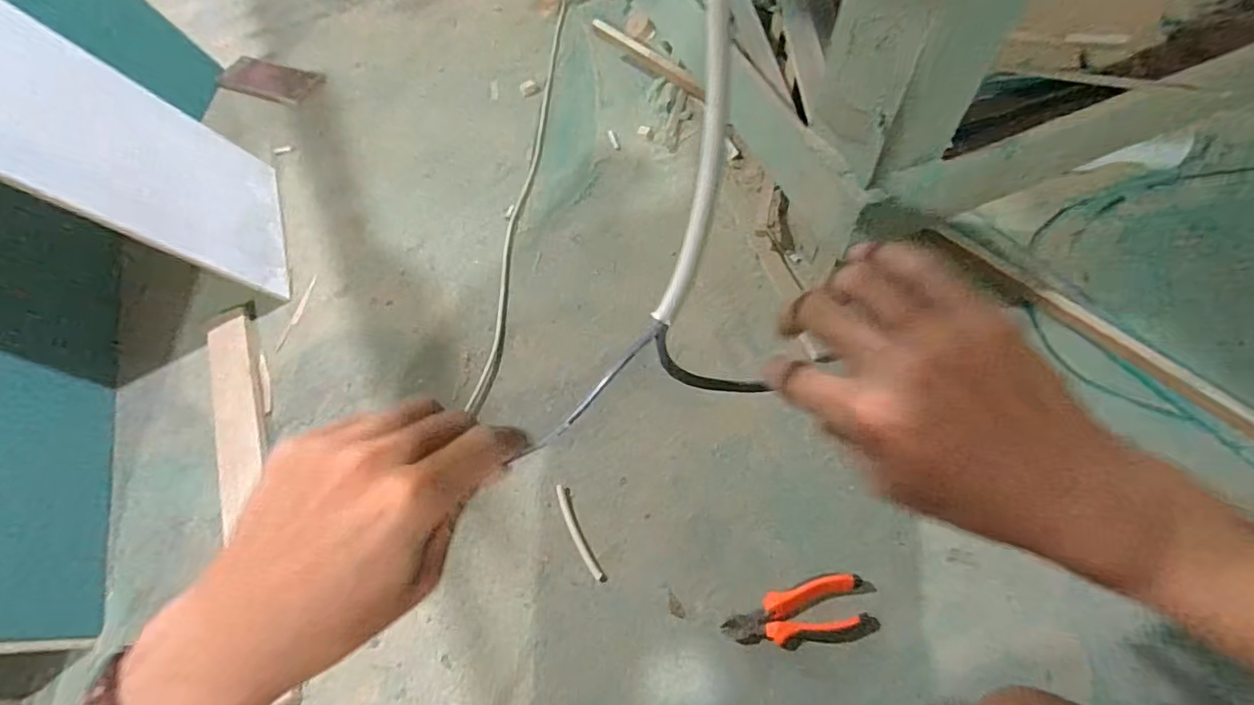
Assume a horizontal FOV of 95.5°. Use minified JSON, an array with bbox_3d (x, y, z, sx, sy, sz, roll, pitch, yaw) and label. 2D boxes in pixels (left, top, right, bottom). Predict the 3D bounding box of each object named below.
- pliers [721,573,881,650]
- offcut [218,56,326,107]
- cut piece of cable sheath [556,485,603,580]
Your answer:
[{"bbox_3d":[0.183,0.279,0.608,0.154,0.022,0.062,-9,59,-1],"label":"pliers"},{"bbox_3d":[-0.726,-0.553,1.157,0.190,0.009,0.107,17,58,7],"label":"offcut"},{"bbox_3d":[-0.061,0.212,0.674,0.015,0.006,0.118,-25,61,-11],"label":"cut piece of cable sheath"}]

